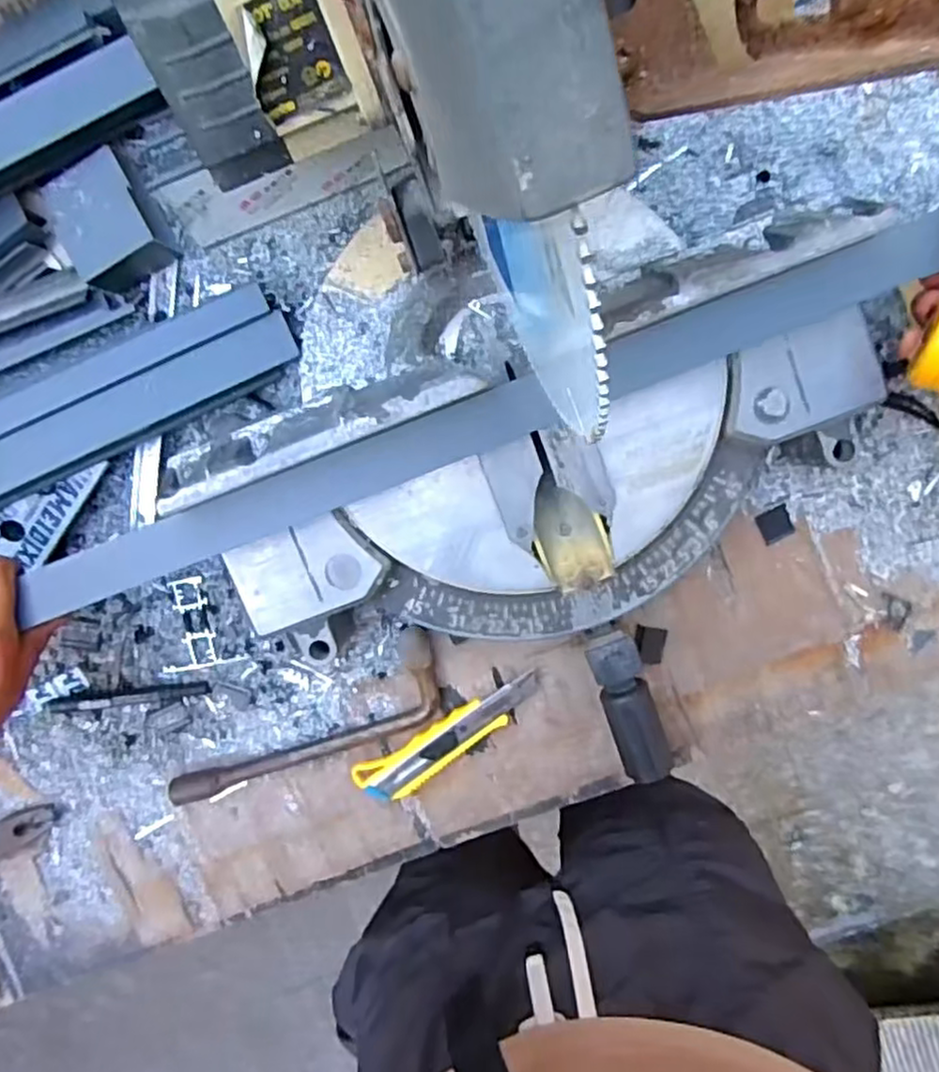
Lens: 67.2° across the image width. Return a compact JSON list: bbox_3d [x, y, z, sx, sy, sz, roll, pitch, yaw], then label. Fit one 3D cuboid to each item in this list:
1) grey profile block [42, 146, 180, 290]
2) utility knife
[{"bbox_3d":[-0.261,-0.225,0.505,0.068,0.038,0.080,-27,99,4],"label":"grey profile block"},{"bbox_3d":[-0.014,0.171,0.591,0.167,0.019,0.041,-29,99,5],"label":"utility knife"}]

